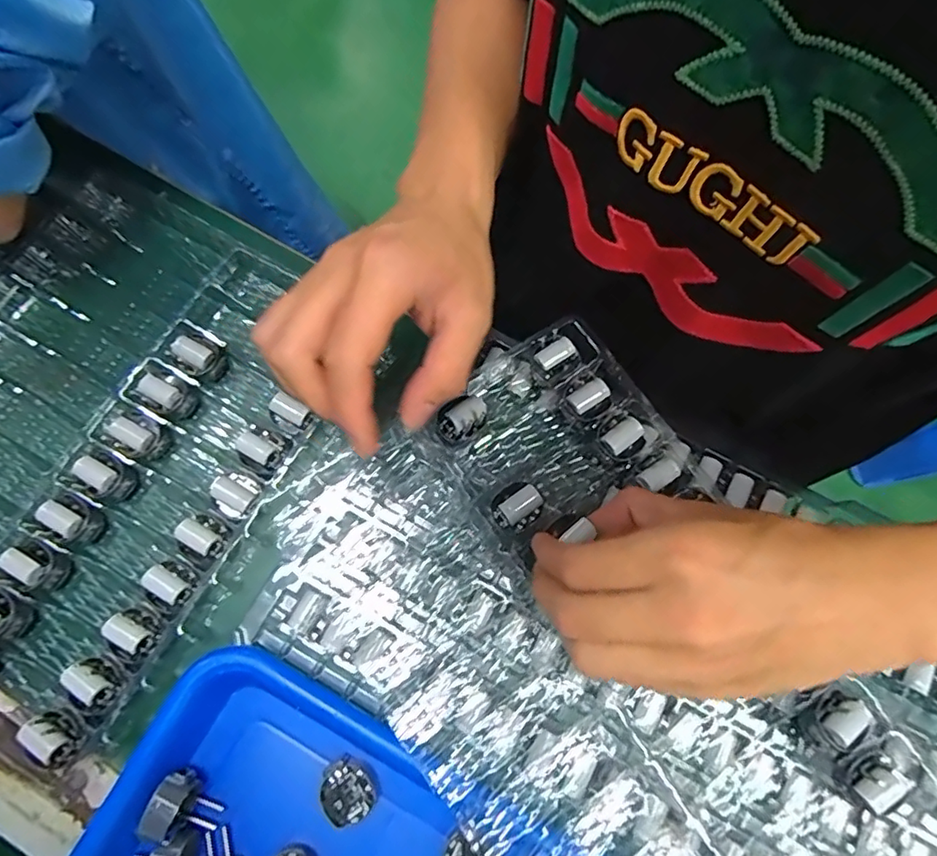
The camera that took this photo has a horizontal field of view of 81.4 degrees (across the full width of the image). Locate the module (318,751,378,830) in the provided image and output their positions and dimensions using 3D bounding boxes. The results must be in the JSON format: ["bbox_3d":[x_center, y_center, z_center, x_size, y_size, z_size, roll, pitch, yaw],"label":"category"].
[{"bbox_3d":[-0.060,0.179,0.270,0.027,0.014,0.024,42,77,10],"label":"module"}]

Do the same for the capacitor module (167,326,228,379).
[{"bbox_3d":[-0.163,-0.044,0.325,0.029,0.022,0.024,32,76,7],"label":"capacitor module"}]

